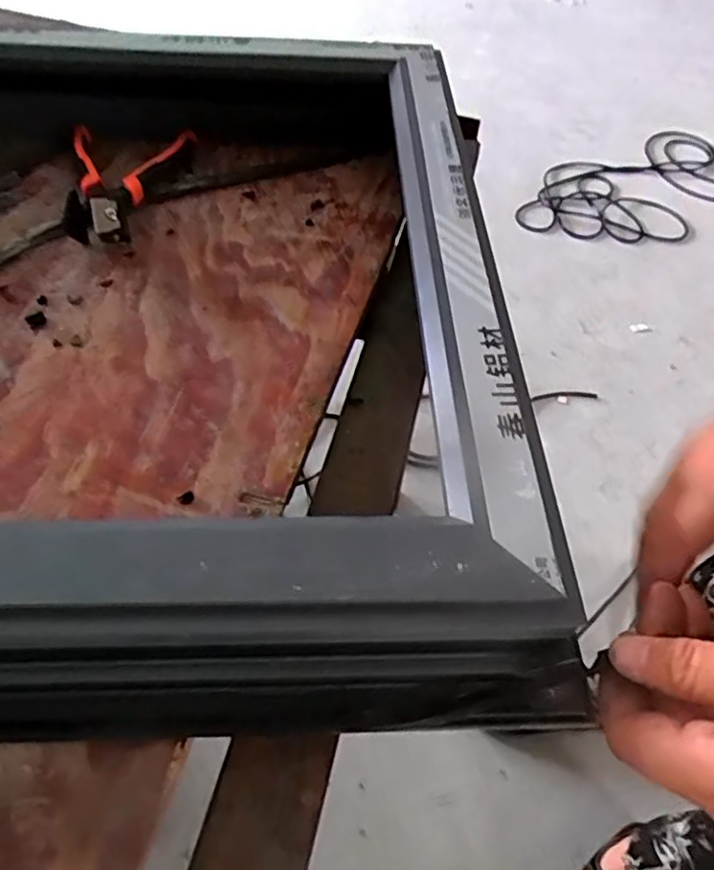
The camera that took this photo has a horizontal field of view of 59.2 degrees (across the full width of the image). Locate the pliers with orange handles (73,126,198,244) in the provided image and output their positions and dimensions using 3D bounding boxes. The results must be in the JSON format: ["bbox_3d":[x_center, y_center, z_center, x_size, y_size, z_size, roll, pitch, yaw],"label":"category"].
[{"bbox_3d":[-0.176,-0.210,0.509,0.096,0.037,0.151,-10,55,-12],"label":"pliers with orange handles"}]

